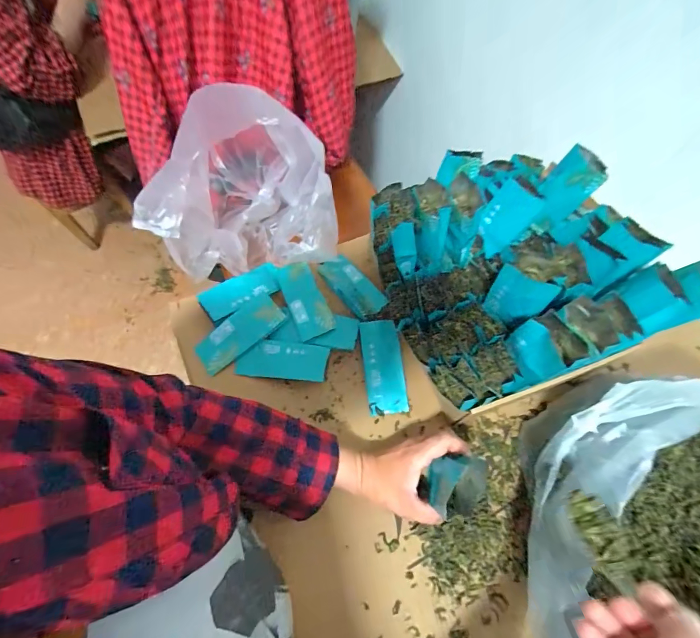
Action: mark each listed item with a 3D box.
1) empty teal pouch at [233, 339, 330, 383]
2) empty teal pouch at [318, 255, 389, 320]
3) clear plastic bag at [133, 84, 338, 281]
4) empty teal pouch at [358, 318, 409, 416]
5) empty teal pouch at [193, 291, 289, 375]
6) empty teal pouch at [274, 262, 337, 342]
[{"bbox_3d":[-0.097,0.058,0.509,0.128,0.008,0.053,5,73,6],"label":"empty teal pouch"},{"bbox_3d":[0.003,-0.054,0.570,0.051,0.010,0.128,-40,64,1],"label":"empty teal pouch"},{"bbox_3d":[-0.162,-0.244,0.654,0.297,0.303,0.326,7,61,1],"label":"clear plastic bag"},{"bbox_3d":[0.048,0.068,0.513,0.056,0.008,0.132,-6,78,-6],"label":"empty teal pouch"},{"bbox_3d":[-0.161,0.022,0.520,0.133,0.010,0.056,-41,81,-9],"label":"empty teal pouch"},{"bbox_3d":[-0.070,-0.032,0.543,0.055,0.012,0.133,-28,67,4],"label":"empty teal pouch"}]

